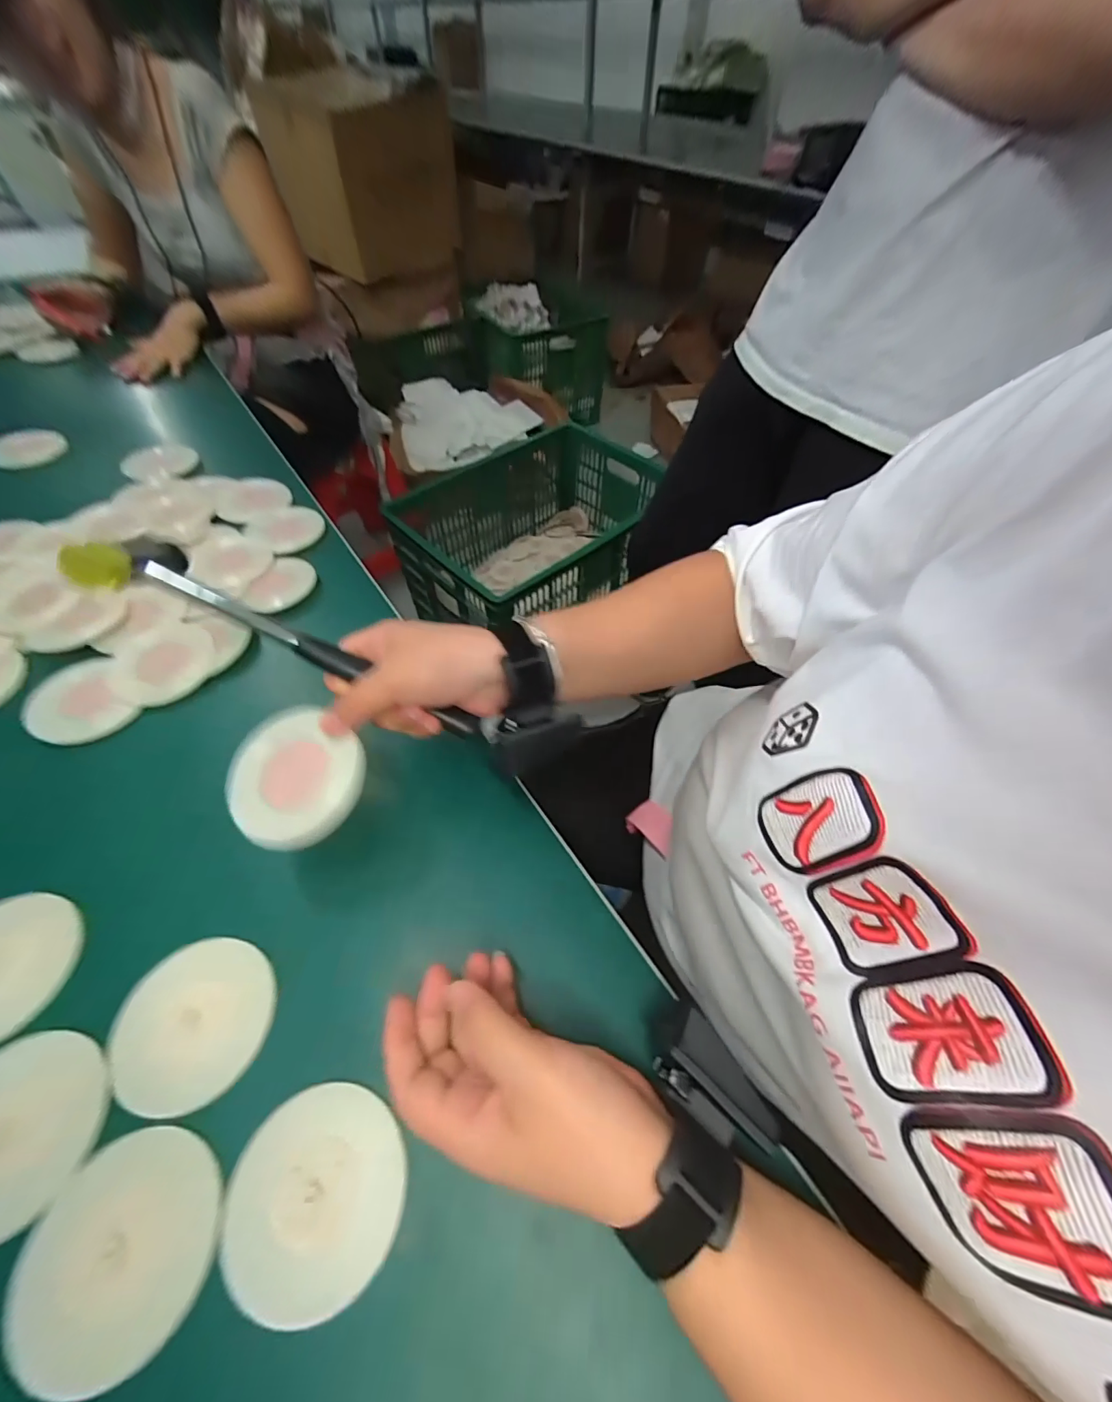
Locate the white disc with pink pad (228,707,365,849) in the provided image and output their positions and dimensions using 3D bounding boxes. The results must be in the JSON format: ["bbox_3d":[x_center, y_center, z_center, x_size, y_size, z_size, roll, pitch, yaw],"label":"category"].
[{"bbox_3d":[-0.163,0.049,0.297,0.076,0.007,0.078,4,73,-14],"label":"white disc with pink pad"}]

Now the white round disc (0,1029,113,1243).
[{"bbox_3d":[-0.288,0.227,0.248,0.088,0.004,0.084,0,51,0],"label":"white round disc"}]

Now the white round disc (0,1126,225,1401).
[{"bbox_3d":[-0.209,0.261,0.225,0.084,0.006,0.082,0,55,0],"label":"white round disc"}]

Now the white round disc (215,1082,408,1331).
[{"bbox_3d":[-0.121,0.249,0.240,0.081,0.009,0.082,7,44,-7],"label":"white round disc"}]

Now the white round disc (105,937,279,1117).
[{"bbox_3d":[-0.213,0.187,0.279,0.086,0.005,0.082,1,51,-1],"label":"white round disc"}]

